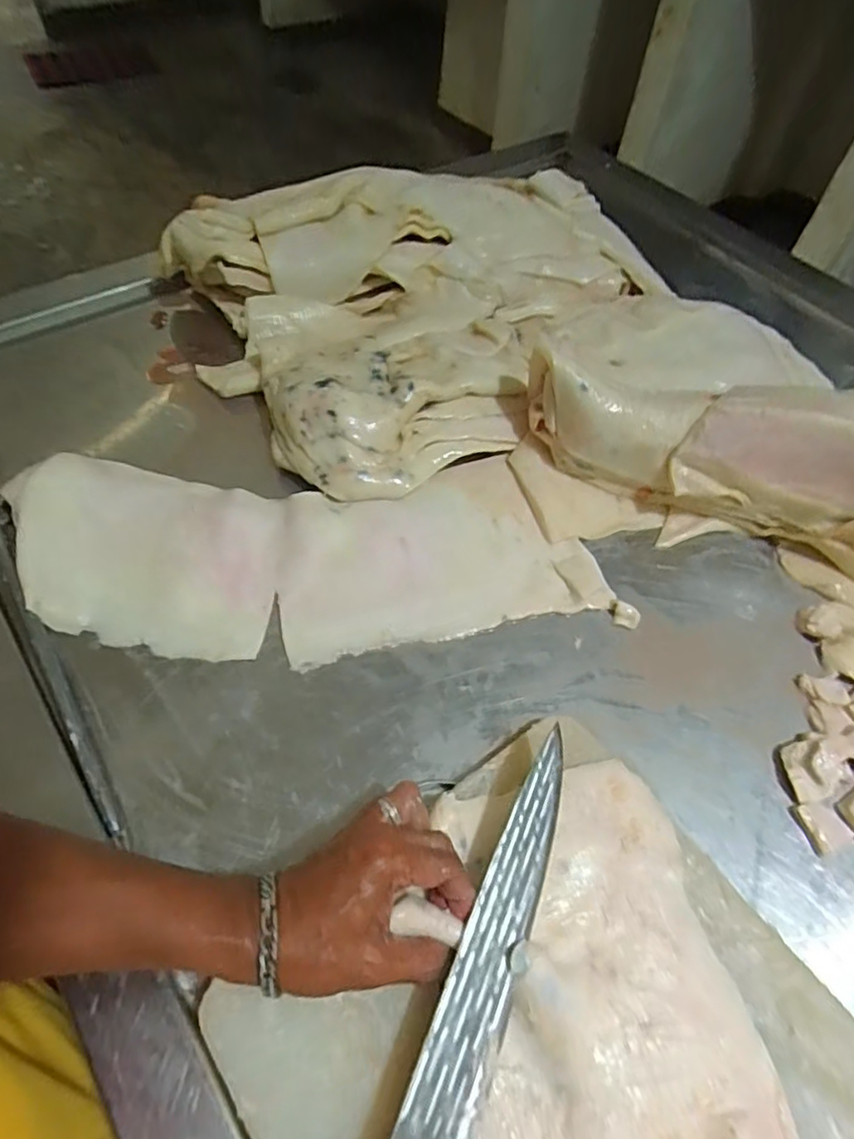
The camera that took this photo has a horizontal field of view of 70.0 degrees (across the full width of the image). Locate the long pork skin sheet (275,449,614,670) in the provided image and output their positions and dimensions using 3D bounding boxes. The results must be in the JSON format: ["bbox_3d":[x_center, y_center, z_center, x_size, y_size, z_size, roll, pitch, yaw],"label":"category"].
[{"bbox_3d":[0.004,-0.018,0.541,0.267,0.014,0.169,-10,63,-11],"label":"long pork skin sheet"}]

